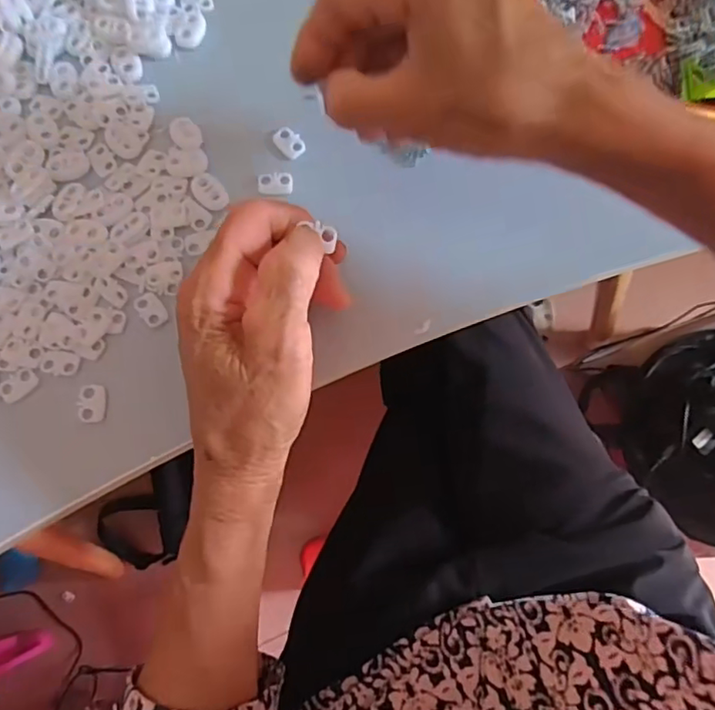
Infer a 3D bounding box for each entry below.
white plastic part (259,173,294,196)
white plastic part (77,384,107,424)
[{"bbox_3d":[-0.043,-0.091,0.306,0.018,0.004,0.012,-6,79,0],"label":"white plastic part"},{"bbox_3d":[-0.129,0.023,0.280,0.012,0.004,0.018,-4,79,0],"label":"white plastic part"}]

